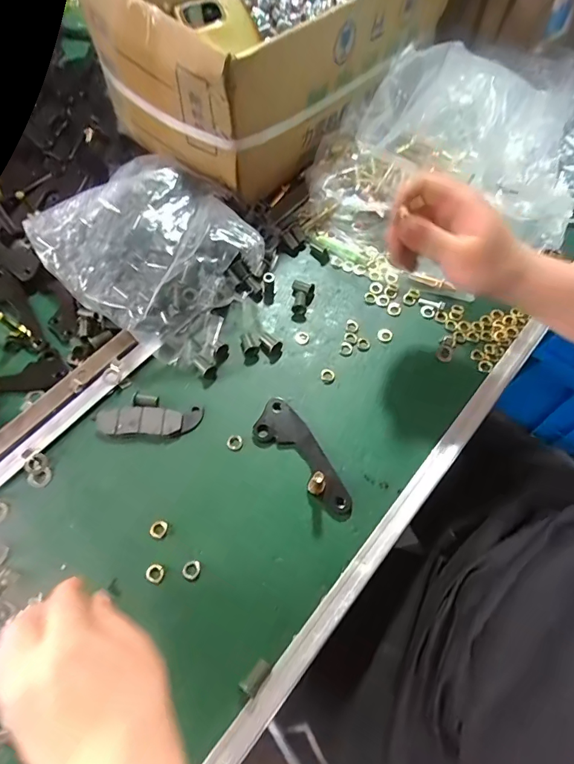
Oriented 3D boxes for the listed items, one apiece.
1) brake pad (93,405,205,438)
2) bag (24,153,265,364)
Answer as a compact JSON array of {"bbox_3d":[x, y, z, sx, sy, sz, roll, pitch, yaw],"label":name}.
[{"bbox_3d":[-0.119,0.034,0.359,0.089,0.007,0.026,-2,63,1],"label":"brake pad"},{"bbox_3d":[-0.136,-0.133,0.402,0.155,0.086,0.218,-41,69,-17],"label":"bag"}]

